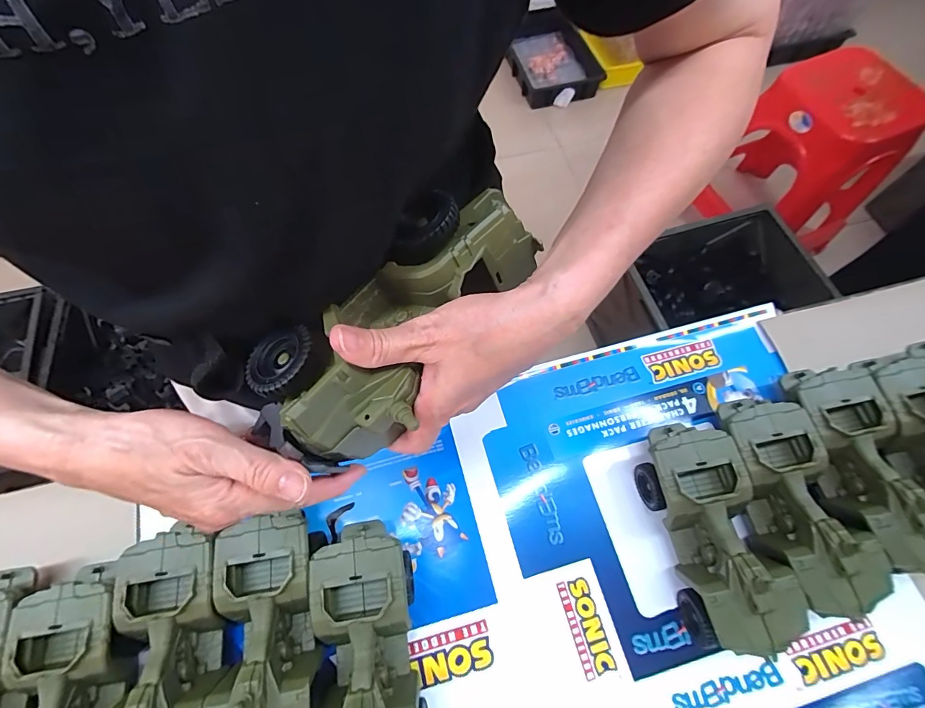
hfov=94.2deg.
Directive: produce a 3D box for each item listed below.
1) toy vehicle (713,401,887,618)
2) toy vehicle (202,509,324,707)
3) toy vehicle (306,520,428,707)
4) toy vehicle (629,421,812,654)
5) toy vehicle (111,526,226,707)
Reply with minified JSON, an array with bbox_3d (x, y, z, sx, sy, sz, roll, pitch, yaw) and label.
[{"bbox_3d":[0.302,0.134,0.403,0.080,0.081,0.187,-10,66,-4],"label":"toy vehicle"},{"bbox_3d":[-0.162,0.238,0.365,0.081,0.079,0.185,-8,66,-3],"label":"toy vehicle"},{"bbox_3d":[-0.078,0.246,0.358,0.086,0.075,0.192,-9,66,-4],"label":"toy vehicle"},{"bbox_3d":[0.224,0.158,0.393,0.076,0.080,0.181,-10,66,-4],"label":"toy vehicle"},{"bbox_3d":[-0.241,0.248,0.360,0.083,0.078,0.194,-6,66,-2],"label":"toy vehicle"}]

